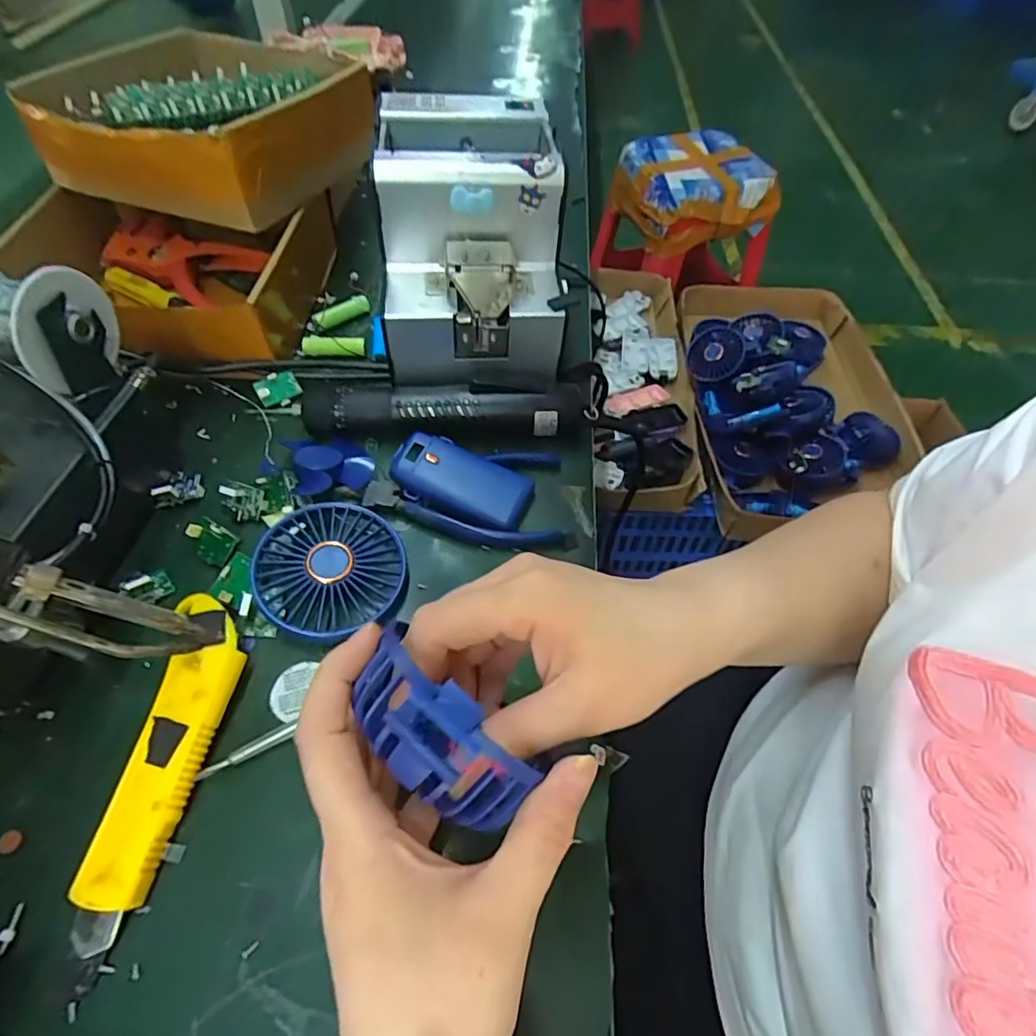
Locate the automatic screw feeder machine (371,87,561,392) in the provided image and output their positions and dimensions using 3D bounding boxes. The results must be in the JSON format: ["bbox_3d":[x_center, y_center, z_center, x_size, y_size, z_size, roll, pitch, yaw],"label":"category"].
[{"bbox_3d":[-0.035,-0.198,0.421,0.124,0.141,0.180,-3,54,-4],"label":"automatic screw feeder machine"}]

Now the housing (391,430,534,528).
[{"bbox_3d":[-0.038,-0.027,0.376,0.093,0.021,0.045,16,55,9],"label":"housing"}]

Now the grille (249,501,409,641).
[{"bbox_3d":[-0.111,0.030,0.335,0.084,0.018,0.085,1,54,-1],"label":"grille"}]

